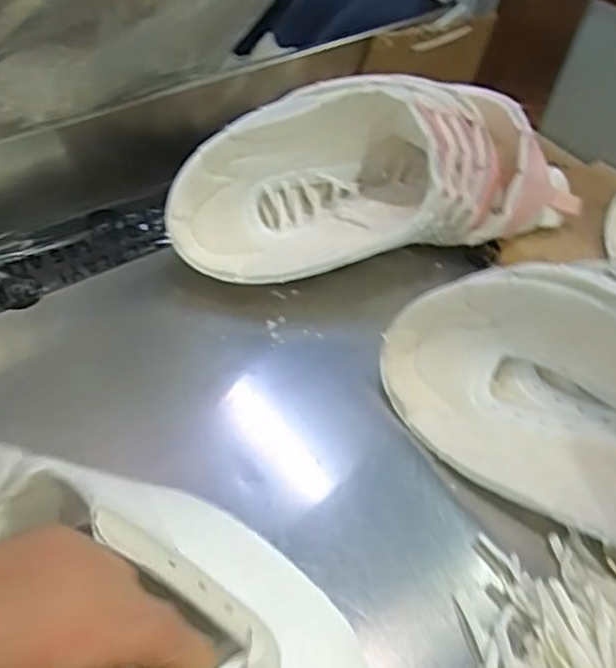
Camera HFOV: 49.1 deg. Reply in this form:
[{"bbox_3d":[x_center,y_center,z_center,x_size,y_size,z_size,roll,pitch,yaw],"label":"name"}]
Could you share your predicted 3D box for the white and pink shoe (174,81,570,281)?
[{"bbox_3d":[0.061,-0.137,0.578,0.362,0.098,0.139,-13,51,-17],"label":"white and pink shoe"}]

